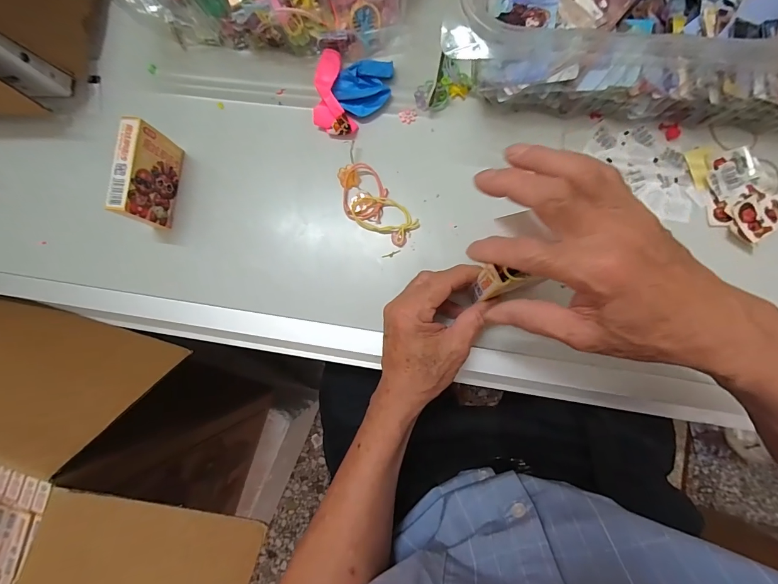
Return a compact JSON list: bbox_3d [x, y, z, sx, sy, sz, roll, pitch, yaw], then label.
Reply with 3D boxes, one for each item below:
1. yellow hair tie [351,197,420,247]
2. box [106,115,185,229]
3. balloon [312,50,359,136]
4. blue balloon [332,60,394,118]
[{"bbox_3d":[-0.005,-0.079,0.378,0.070,0.006,0.040,30,88,7],"label":"yellow hair tie"},{"bbox_3d":[-0.241,-0.115,0.362,0.017,0.065,0.090,8,85,6],"label":"box"},{"bbox_3d":[-0.064,-0.208,0.380,0.042,0.025,0.091,-14,83,4],"label":"balloon"},{"bbox_3d":[-0.024,-0.217,0.382,0.067,0.016,0.050,-38,82,1],"label":"blue balloon"}]

